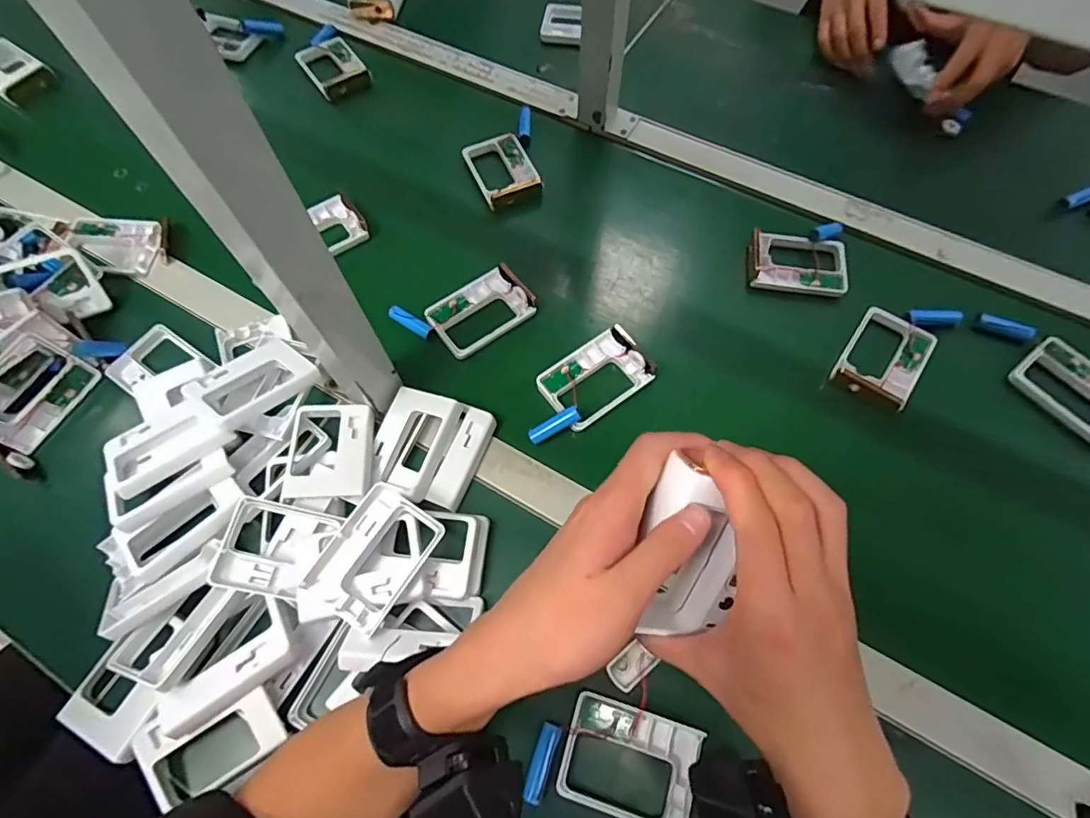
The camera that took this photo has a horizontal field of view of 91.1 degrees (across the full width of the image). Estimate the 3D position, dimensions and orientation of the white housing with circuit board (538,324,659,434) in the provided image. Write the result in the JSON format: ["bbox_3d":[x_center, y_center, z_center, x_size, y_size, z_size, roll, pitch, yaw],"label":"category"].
[{"bbox_3d":[0.049,-0.029,0.509,0.100,0.021,0.070,-36,70,-13],"label":"white housing with circuit board"}]

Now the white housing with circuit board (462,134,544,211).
[{"bbox_3d":[-0.050,-0.281,0.624,0.070,0.018,0.097,-25,68,-9],"label":"white housing with circuit board"}]

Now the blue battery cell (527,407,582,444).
[{"bbox_3d":[0.009,0.015,0.484,0.049,0.015,0.013,-30,68,4],"label":"blue battery cell"}]

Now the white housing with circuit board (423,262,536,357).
[{"bbox_3d":[-0.066,-0.101,0.542,0.100,0.018,0.070,-36,70,-13],"label":"white housing with circuit board"}]

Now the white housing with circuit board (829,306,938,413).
[{"bbox_3d":[0.327,-0.048,0.518,0.069,0.017,0.092,34,71,15],"label":"white housing with circuit board"}]

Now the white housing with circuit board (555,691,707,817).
[{"bbox_3d":[0.061,0.250,0.379,0.093,0.012,0.067,17,68,9],"label":"white housing with circuit board"}]

